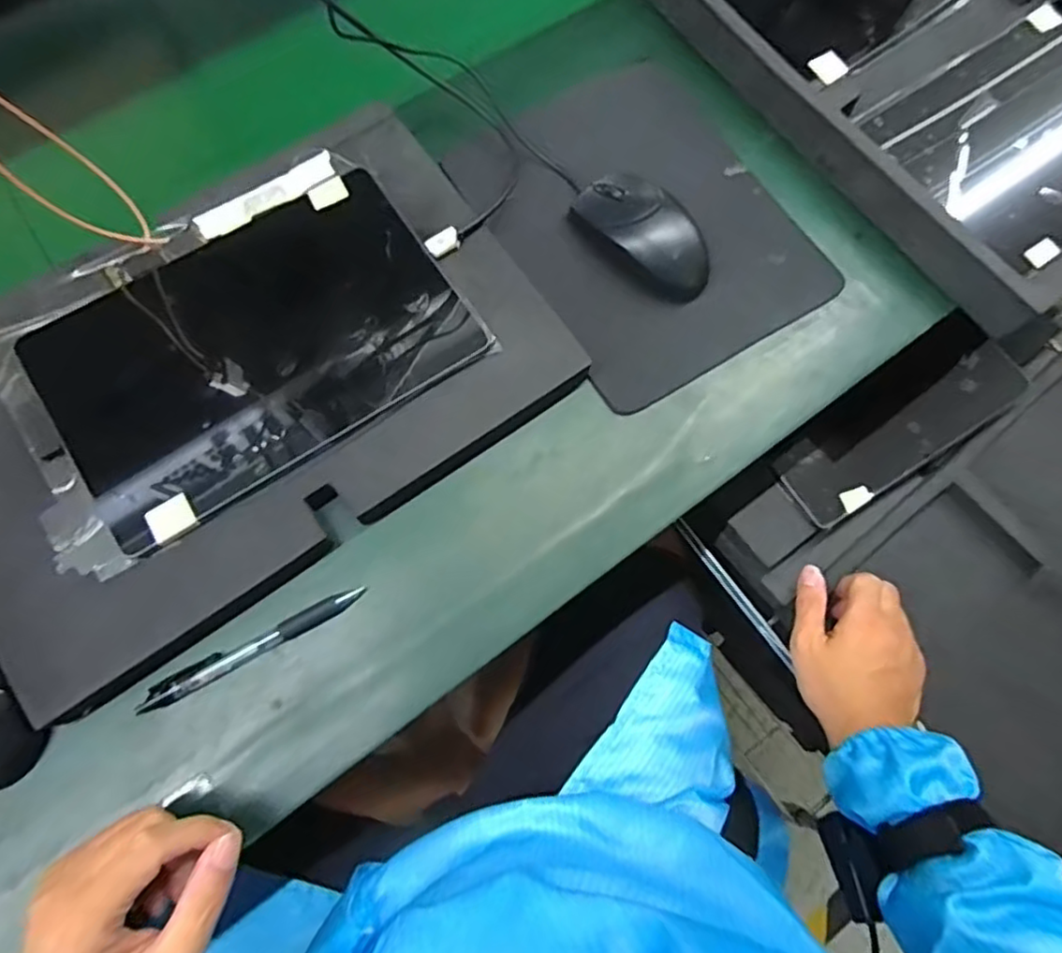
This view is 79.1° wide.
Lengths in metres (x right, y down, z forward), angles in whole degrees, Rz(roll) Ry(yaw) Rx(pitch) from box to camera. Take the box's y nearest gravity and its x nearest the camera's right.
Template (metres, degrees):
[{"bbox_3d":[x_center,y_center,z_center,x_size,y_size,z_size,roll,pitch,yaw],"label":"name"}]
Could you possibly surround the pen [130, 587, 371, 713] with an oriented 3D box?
[{"bbox_3d":[-0.165,0.102,0.386,0.137,0.009,0.017,-27,75,-9],"label":"pen"}]

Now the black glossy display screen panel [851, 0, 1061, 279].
[{"bbox_3d":[0.392,-0.272,0.502,0.232,0.010,0.174,-34,77,-11],"label":"black glossy display screen panel"}]

